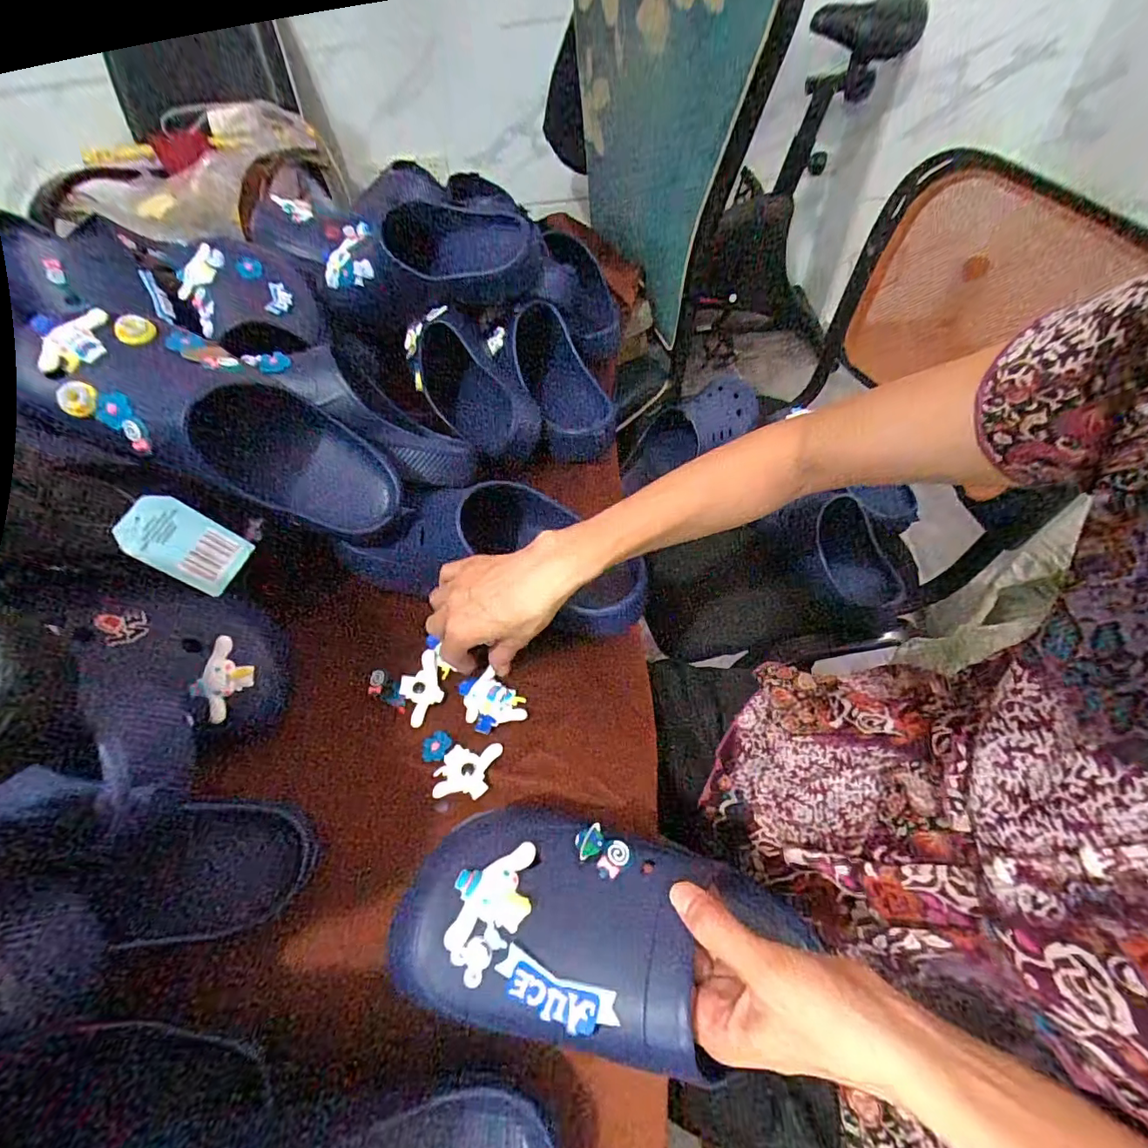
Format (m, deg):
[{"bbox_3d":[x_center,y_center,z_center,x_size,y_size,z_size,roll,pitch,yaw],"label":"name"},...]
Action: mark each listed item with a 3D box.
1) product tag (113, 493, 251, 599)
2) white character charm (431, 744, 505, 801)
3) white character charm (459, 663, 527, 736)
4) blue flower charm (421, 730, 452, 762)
[{"bbox_3d":[-0.294,-0.021,0.388,0.004,0.080,0.050,13,69,48],"label":"product tag"},{"bbox_3d":[-0.083,0.152,0.398,0.046,0.008,0.041,3,53,7],"label":"white character charm"},{"bbox_3d":[-0.068,0.105,0.427,0.047,0.010,0.052,-19,54,-9],"label":"white character charm"},{"bbox_3d":[-0.112,0.138,0.412,0.023,0.005,0.024,-3,53,3],"label":"blue flower charm"}]

